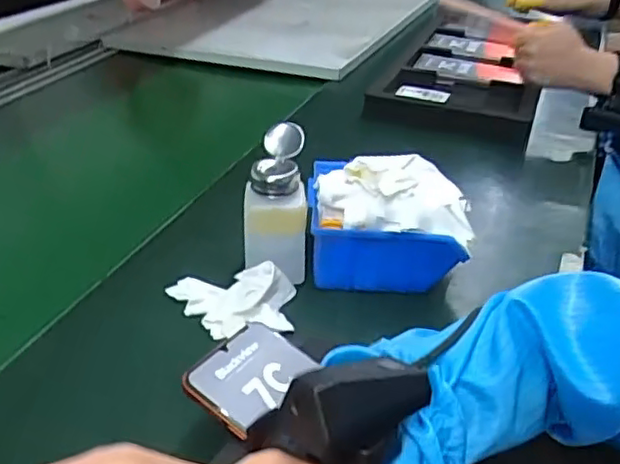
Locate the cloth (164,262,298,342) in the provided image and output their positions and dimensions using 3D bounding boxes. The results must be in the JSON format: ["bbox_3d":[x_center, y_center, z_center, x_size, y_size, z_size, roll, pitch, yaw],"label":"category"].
[{"bbox_3d":[-0.063,0.054,0.521,0.100,0.026,0.067,-4,33,-6],"label":"cloth"}]

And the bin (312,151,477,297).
[{"bbox_3d":[0.071,-0.021,0.573,0.138,0.097,0.120,1,33,2],"label":"bin"}]

